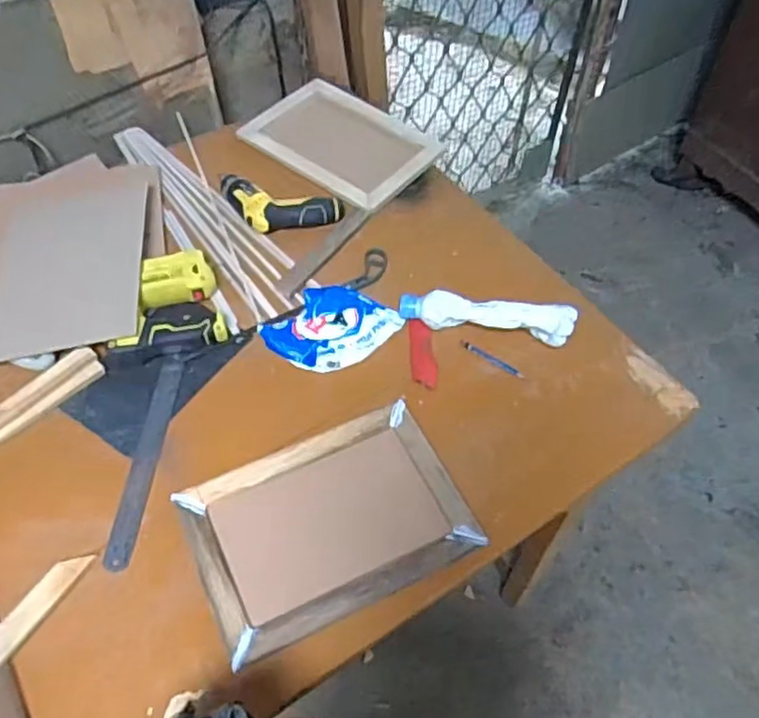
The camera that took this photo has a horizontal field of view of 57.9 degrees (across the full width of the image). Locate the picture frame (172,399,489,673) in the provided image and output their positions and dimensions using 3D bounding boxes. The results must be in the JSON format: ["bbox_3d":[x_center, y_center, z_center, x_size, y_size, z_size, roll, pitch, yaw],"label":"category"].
[{"bbox_3d":[-0.056,0.179,0.782,0.296,0.015,0.196,-23,59,-15],"label":"picture frame"}]

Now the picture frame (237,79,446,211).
[{"bbox_3d":[-0.069,-0.371,1.163,0.305,0.023,0.214,33,62,21],"label":"picture frame"}]

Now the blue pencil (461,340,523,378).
[{"bbox_3d":[0.149,0.000,0.914,0.093,0.004,0.010,31,60,17],"label":"blue pencil"}]

